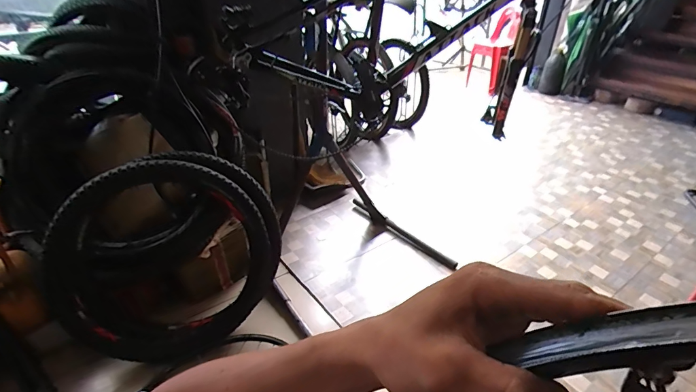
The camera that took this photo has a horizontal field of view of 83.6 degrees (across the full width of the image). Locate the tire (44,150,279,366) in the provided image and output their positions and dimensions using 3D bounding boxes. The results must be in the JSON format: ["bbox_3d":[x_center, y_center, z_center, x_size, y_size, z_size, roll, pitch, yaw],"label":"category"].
[{"bbox_3d":[-0.595,0.207,1.317,0.668,0.732,0.114,28,3,-30],"label":"tire"}]

